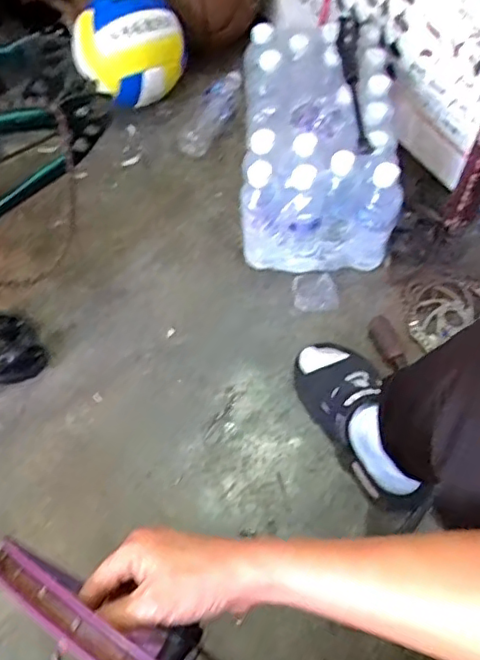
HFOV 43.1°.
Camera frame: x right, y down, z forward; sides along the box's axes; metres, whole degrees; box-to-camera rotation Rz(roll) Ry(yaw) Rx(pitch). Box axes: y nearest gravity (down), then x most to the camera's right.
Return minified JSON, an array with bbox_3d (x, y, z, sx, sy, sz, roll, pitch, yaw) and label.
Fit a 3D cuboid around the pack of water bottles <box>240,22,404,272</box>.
[{"bbox_3d":[0.118,-0.303,1.024,0.232,0.219,0.355,-2,64,0],"label":"pack of water bottles"}]

